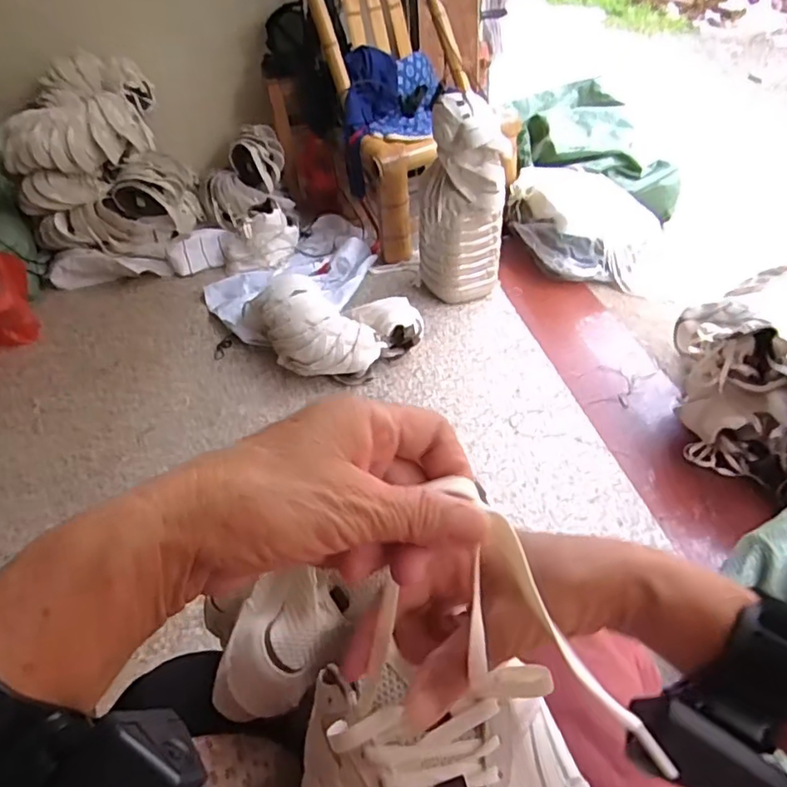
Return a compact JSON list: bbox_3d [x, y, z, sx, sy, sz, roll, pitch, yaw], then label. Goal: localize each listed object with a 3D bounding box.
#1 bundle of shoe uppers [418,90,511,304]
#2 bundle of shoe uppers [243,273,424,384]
[{"bbox_3d":[0.158,-0.431,1.376,0.151,0.452,0.176,-24,45,-18],"label":"bundle of shoe uppers"},{"bbox_3d":[-0.140,-0.171,1.328,0.289,0.143,0.348,-29,47,-23],"label":"bundle of shoe uppers"}]

